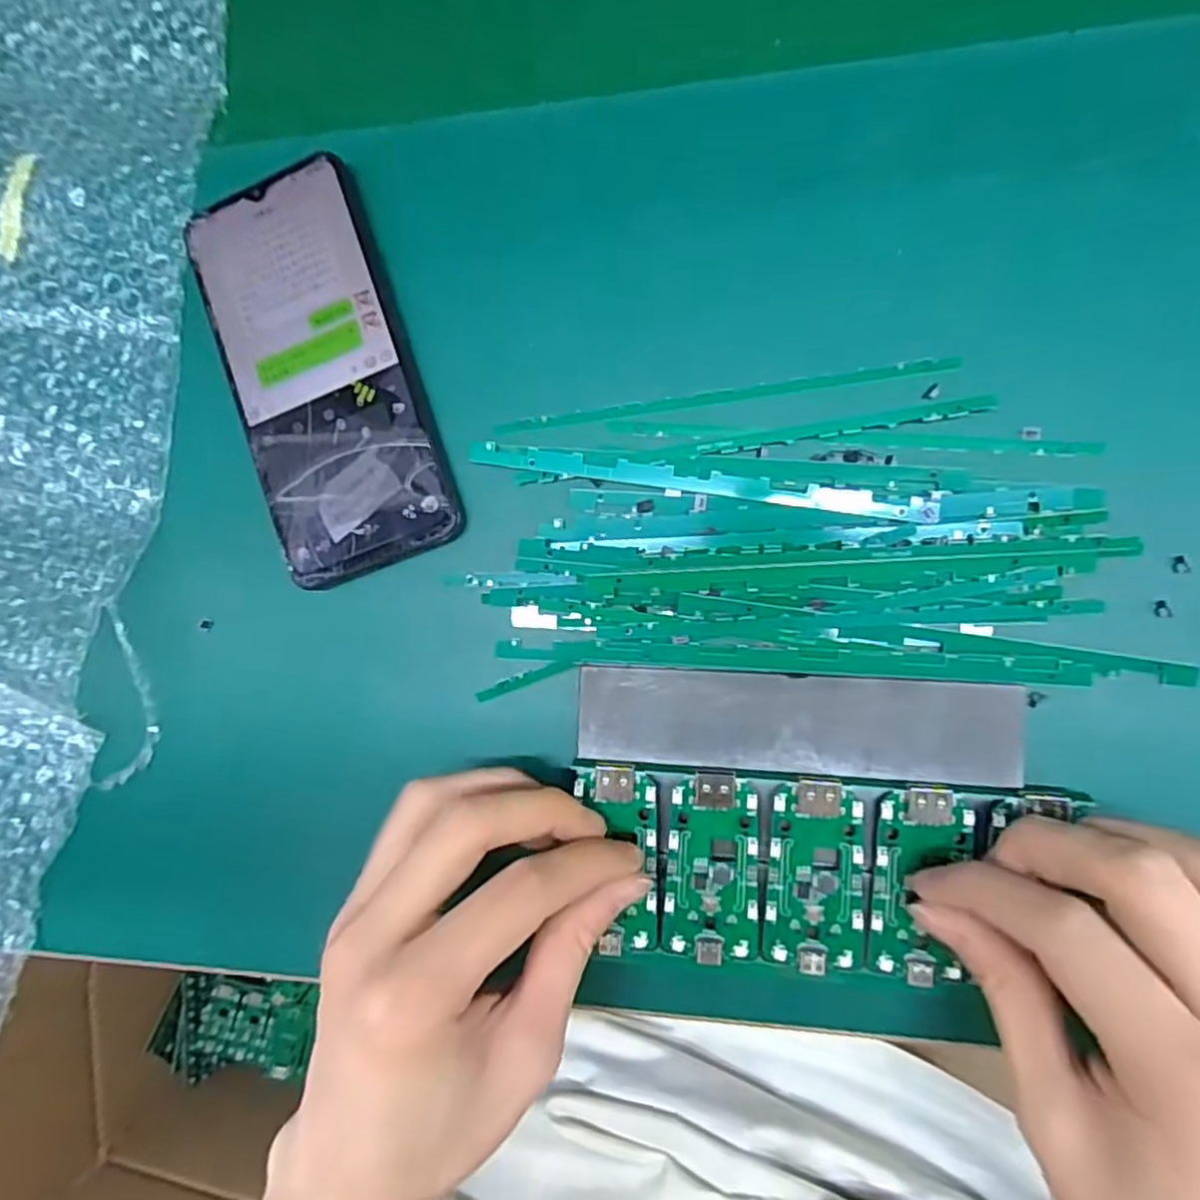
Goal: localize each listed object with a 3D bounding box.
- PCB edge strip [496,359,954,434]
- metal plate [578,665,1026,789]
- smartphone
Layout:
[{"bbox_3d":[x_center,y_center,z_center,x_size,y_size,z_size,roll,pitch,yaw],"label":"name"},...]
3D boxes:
[{"bbox_3d":[0.044,-0.075,0.255,0.163,0.004,0.006,-6,85,8],"label":"PCB edge strip"},{"bbox_3d":[0.065,0.042,0.238,0.145,0.005,0.034,2,86,9],"label":"metal plate"},{"bbox_3d":[-0.109,-0.088,0.270,0.071,0.014,0.155,-20,84,7],"label":"smartphone"}]

